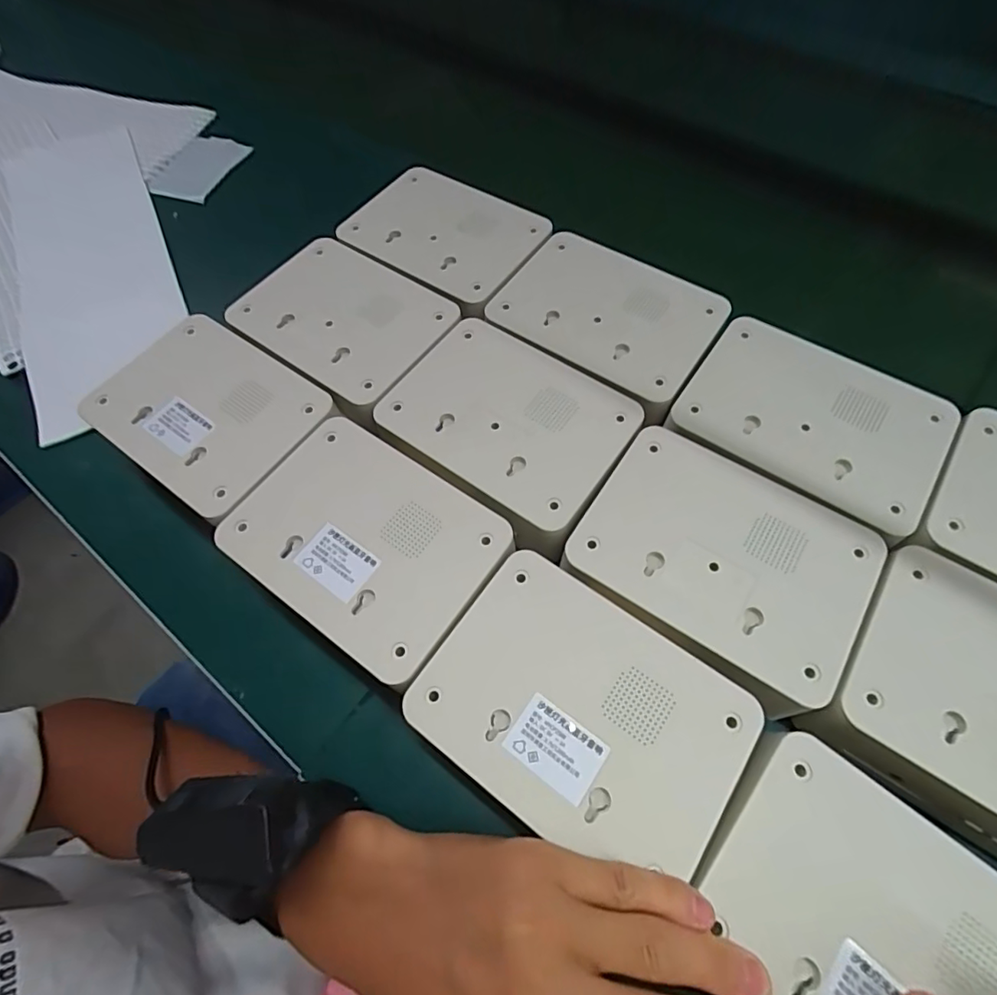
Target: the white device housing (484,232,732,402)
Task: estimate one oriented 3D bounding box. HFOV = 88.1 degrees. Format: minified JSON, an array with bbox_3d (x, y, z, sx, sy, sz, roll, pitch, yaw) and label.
[{"bbox_3d":[0.070,-0.123,0.339,0.136,0.011,0.095,30,68,16],"label":"white device housing"}]

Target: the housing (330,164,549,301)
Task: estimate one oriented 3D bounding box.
[{"bbox_3d":[-0.045,-0.203,0.390,0.143,0.012,0.098,29,68,16],"label":"housing"}]

